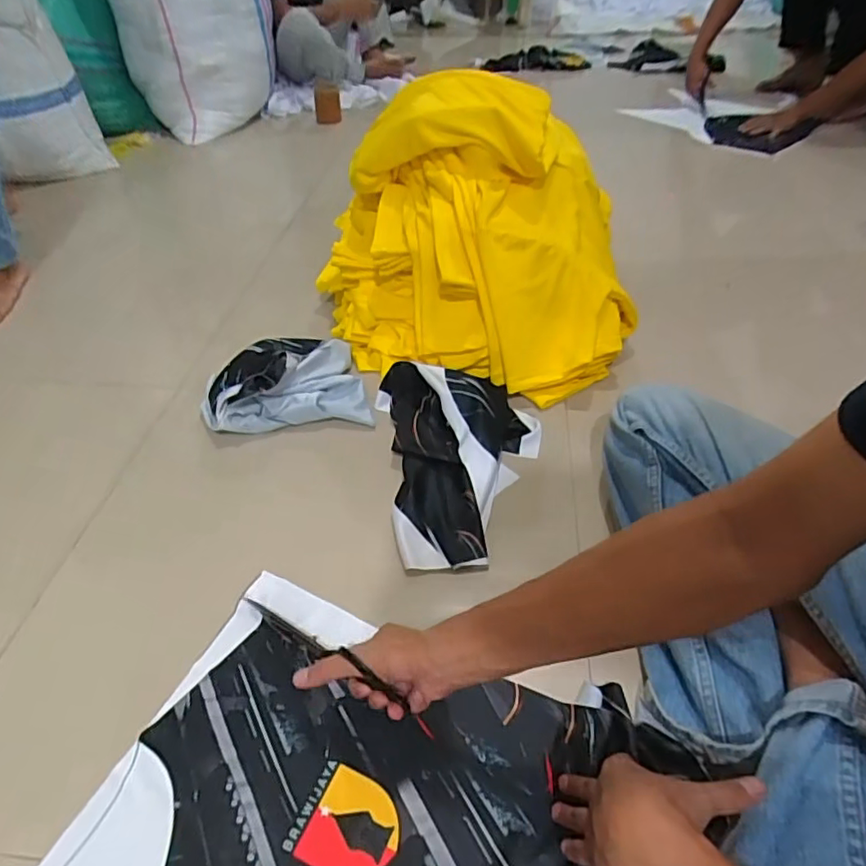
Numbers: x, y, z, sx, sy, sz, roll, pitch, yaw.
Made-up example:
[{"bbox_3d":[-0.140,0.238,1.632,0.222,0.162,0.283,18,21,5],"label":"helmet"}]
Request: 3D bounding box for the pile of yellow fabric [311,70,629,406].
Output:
[{"bbox_3d":[0.069,-0.318,0.917,0.492,0.317,0.422,11,44,13],"label":"pile of yellow fabric"}]

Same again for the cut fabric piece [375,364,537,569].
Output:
[{"bbox_3d":[0.044,0.020,0.761,0.205,0.060,0.314,-7,43,-7],"label":"cut fabric piece"}]

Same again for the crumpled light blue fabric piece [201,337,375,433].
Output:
[{"bbox_3d":[-0.216,-0.080,0.859,0.238,0.058,0.173,-6,43,-5],"label":"crumpled light blue fabric piece"}]

